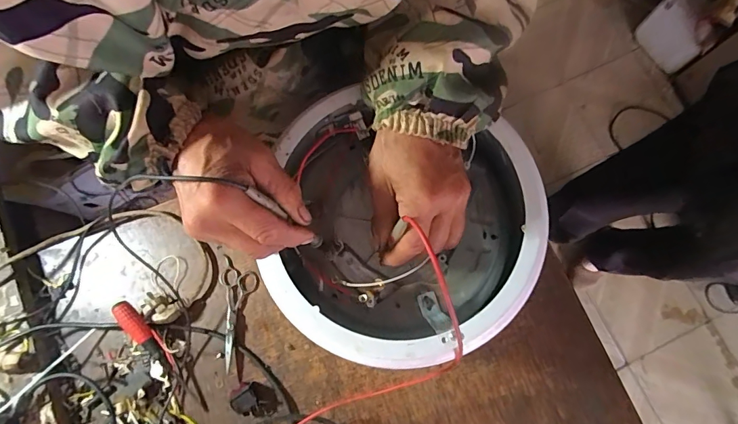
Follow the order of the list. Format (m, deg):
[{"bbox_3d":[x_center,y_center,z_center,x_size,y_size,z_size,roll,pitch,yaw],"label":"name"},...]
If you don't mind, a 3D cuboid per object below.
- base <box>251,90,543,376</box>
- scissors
[{"bbox_3d":[0.031,0.019,0.384,0.226,0.083,0.218,0,78,1],"label":"base"},{"bbox_3d":[-0.163,0.124,0.529,0.049,0.009,0.136,-8,78,-1],"label":"scissors"}]

